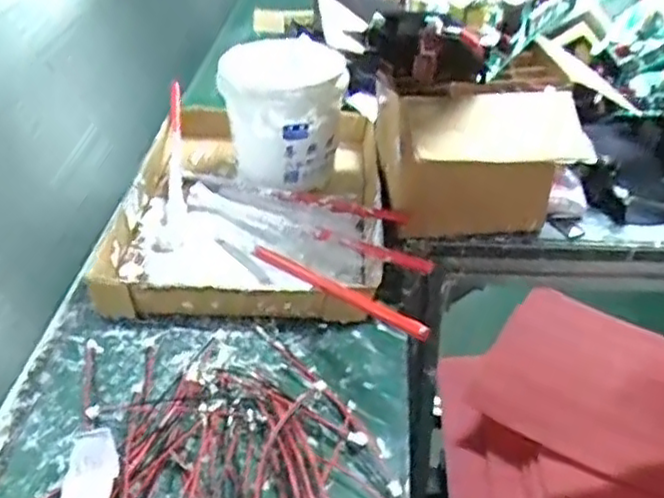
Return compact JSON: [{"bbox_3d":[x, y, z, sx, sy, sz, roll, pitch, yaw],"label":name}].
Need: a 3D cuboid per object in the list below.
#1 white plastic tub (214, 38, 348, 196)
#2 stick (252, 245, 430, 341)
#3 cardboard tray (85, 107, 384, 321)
[{"bbox_3d":[-0.049,-0.139,0.688,0.120,0.122,0.095,9,40,9],"label":"white plastic tub"},{"bbox_3d":[-0.003,0.028,0.523,0.010,0.015,0.208,-26,29,-29],"label":"stick"},{"bbox_3d":[-0.074,-0.063,0.672,0.240,0.041,0.349,1,38,3],"label":"cardboard tray"}]

